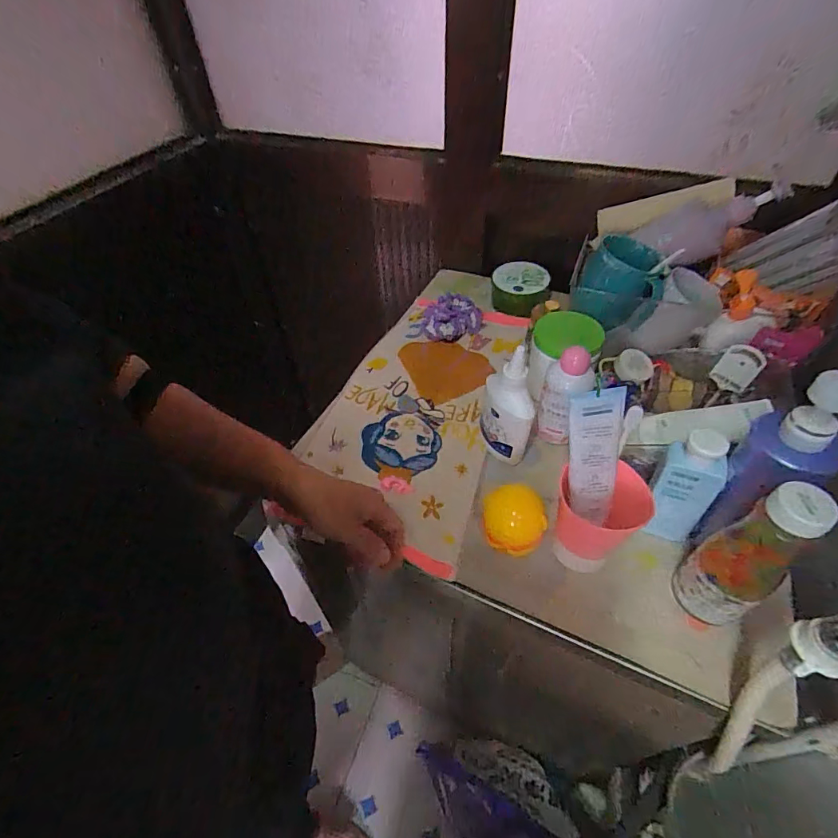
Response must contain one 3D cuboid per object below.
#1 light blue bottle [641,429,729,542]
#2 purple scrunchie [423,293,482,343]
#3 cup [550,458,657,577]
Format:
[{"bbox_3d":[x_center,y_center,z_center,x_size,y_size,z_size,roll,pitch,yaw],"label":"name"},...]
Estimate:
[{"bbox_3d":[0.274,0.072,0.470,0.055,0.148,0.031,13,50,14],"label":"light blue bottle"},{"bbox_3d":[0.059,-0.176,0.785,0.102,0.036,0.092,0,48,2],"label":"purple scrunchie"},{"bbox_3d":[0.186,0.105,0.481,0.082,0.110,0.083,34,57,28],"label":"cup"}]

